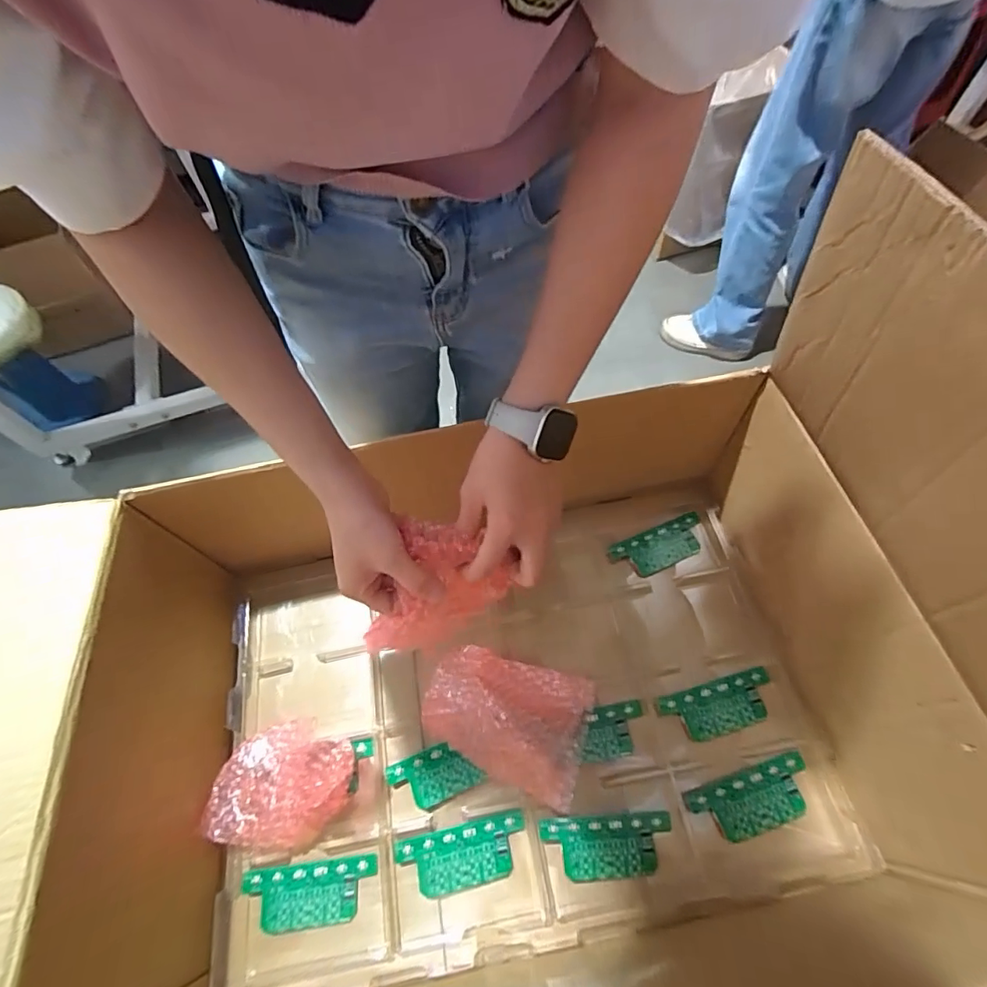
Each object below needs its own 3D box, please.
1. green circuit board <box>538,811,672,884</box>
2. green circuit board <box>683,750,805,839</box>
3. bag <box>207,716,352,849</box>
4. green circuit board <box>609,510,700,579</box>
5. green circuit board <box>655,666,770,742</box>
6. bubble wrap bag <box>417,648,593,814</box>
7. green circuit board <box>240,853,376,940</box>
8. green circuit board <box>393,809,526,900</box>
[{"bbox_3d":[0.118,0.365,0.518,0.132,0.007,0.056,-5,62,0],"label":"green circuit board"},{"bbox_3d":[0.273,0.324,0.525,0.135,0.009,0.054,-17,63,-7],"label":"green circuit board"},{"bbox_3d":[-0.229,0.311,0.524,0.150,0.092,0.113,-23,63,-10],"label":"bag"},{"bbox_3d":[0.226,0.073,0.676,0.135,0.008,0.056,-23,63,-9],"label":"green circuit board"},{"bbox_3d":[0.260,0.246,0.575,0.134,0.008,0.052,-14,61,-8],"label":"green circuit board"},{"bbox_3d":[0.010,0.241,0.544,0.176,0.090,0.123,16,64,11],"label":"bubble wrap bag"},{"bbox_3d":[-0.188,0.411,0.512,0.131,0.009,0.055,-8,62,-2],"label":"green circuit board"},{"bbox_3d":[-0.033,0.379,0.521,0.135,0.009,0.057,-12,62,-4],"label":"green circuit board"}]

